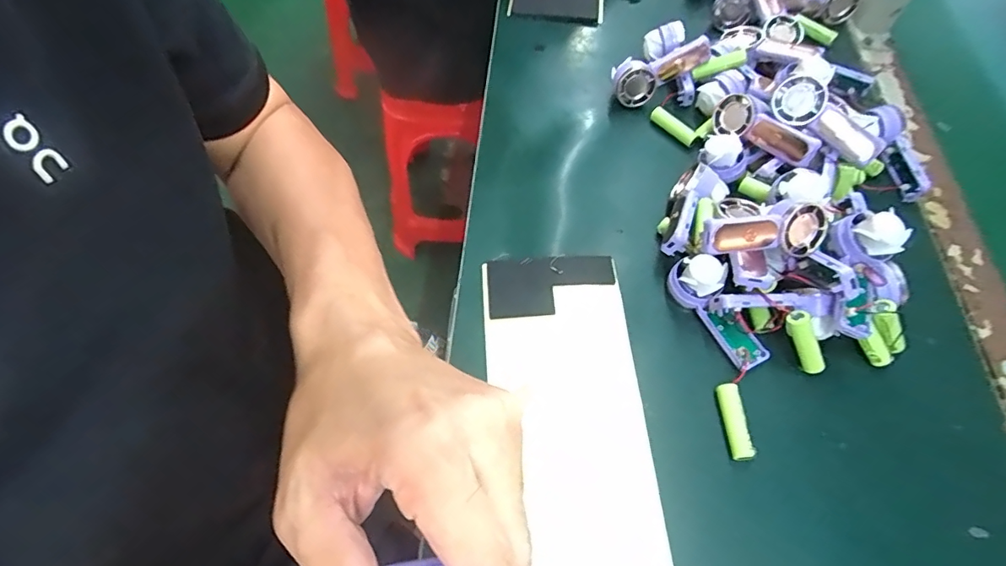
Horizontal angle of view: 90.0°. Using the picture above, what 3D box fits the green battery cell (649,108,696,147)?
[{"bbox_3d":[0.163,-0.149,0.478,0.013,0.013,0.050,-30,67,-17],"label":"green battery cell"}]

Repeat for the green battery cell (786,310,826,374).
[{"bbox_3d":[0.211,0.043,0.350,0.011,0.014,0.049,-35,110,-18],"label":"green battery cell"}]

